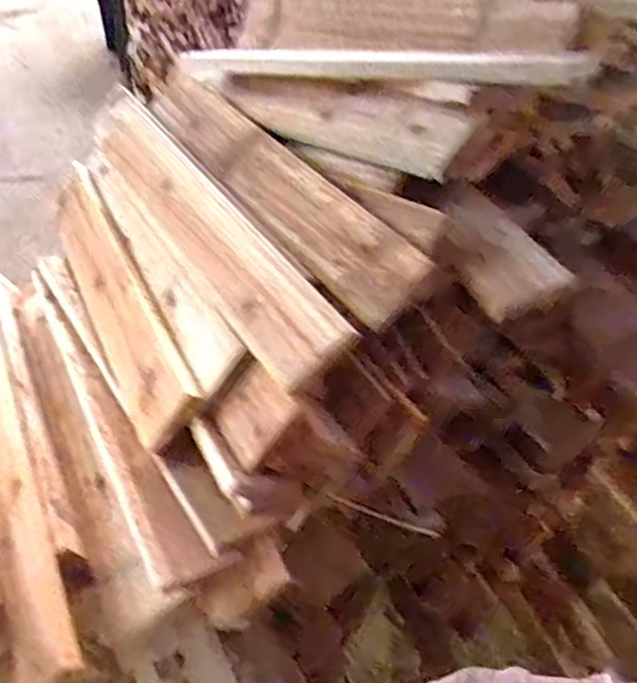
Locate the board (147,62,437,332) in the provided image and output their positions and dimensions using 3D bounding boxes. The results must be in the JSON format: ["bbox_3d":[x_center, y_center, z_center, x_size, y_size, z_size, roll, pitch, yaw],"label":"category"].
[{"bbox_3d":[-0.069,-0.197,0.727,0.083,0.017,0.519,-46,56,4],"label":"board"}]

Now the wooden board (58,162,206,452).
[{"bbox_3d":[-0.252,-0.065,0.768,0.019,0.092,0.470,19,29,-48],"label":"wooden board"}]

